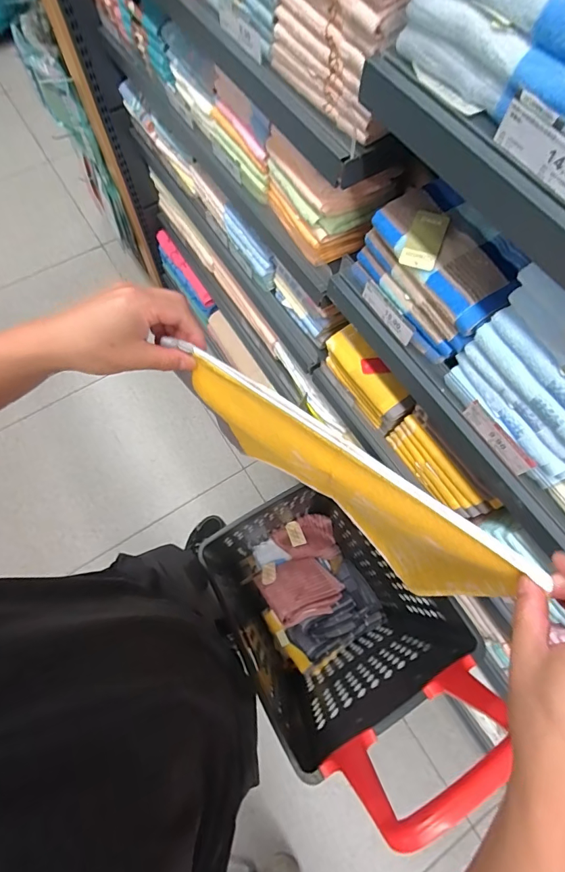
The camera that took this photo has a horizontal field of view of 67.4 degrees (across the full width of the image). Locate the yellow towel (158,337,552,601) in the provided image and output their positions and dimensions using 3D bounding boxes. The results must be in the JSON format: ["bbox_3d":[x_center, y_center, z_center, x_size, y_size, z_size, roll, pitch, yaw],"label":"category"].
[{"bbox_3d":[0.067,0.070,0.510,0.342,0.367,0.044,32,75,17],"label":"yellow towel"}]

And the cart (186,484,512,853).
[{"bbox_3d":[0.084,0.377,0.971,0.395,0.852,0.485,-30,74,-12],"label":"cart"}]

